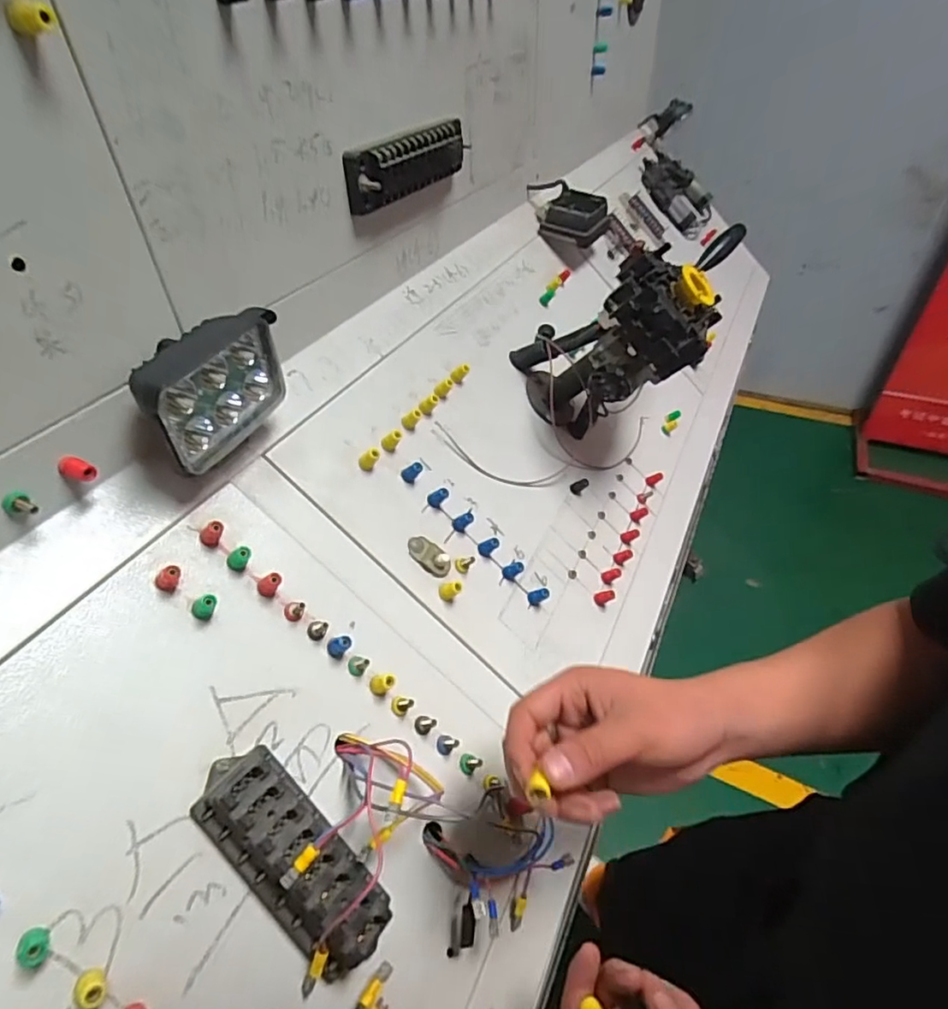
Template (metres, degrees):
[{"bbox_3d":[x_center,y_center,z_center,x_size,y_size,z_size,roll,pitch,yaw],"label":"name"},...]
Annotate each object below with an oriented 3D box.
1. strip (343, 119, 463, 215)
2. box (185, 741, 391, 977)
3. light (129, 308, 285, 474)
[{"bbox_3d":[-0.059,-0.336,0.568,0.033,0.047,0.196,15,44,19],"label":"strip"},{"bbox_3d":[-0.104,0.211,0.345,0.144,0.040,0.057,50,55,-2],"label":"box"},{"bbox_3d":[-0.180,-0.077,0.394,0.045,0.074,0.108,14,44,18],"label":"light"}]

